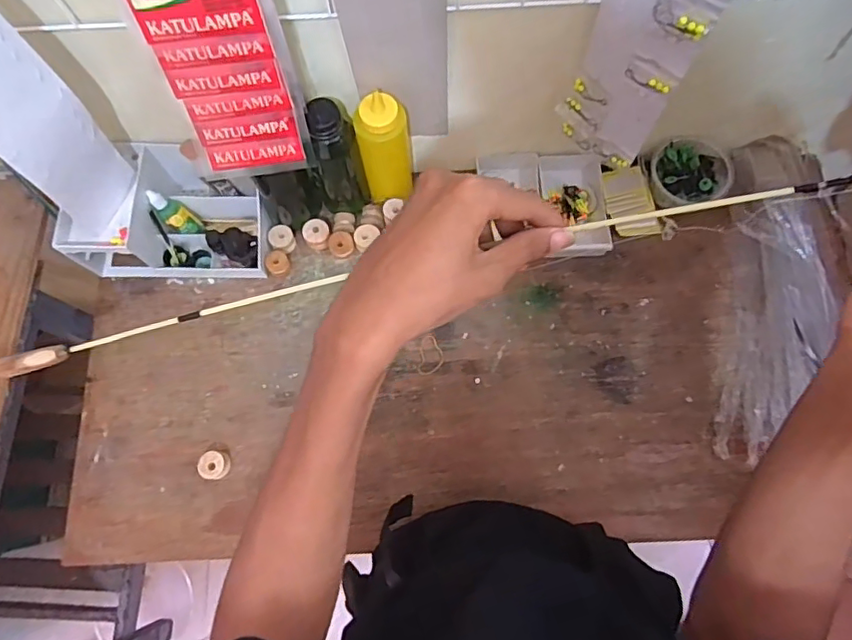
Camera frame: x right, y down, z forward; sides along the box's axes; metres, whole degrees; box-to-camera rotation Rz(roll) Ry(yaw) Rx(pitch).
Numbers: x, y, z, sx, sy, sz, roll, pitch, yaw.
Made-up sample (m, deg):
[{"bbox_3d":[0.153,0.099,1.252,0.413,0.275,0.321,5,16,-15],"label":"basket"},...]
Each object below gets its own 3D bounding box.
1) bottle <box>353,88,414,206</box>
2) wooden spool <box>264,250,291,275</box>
[{"bbox_3d":[-0.047,-0.199,0.668,0.061,0.145,0.060,-10,73,-1],"label":"bottle"},{"bbox_3d":[-0.196,-0.074,0.749,0.030,0.022,0.031,0,73,1],"label":"wooden spool"}]

